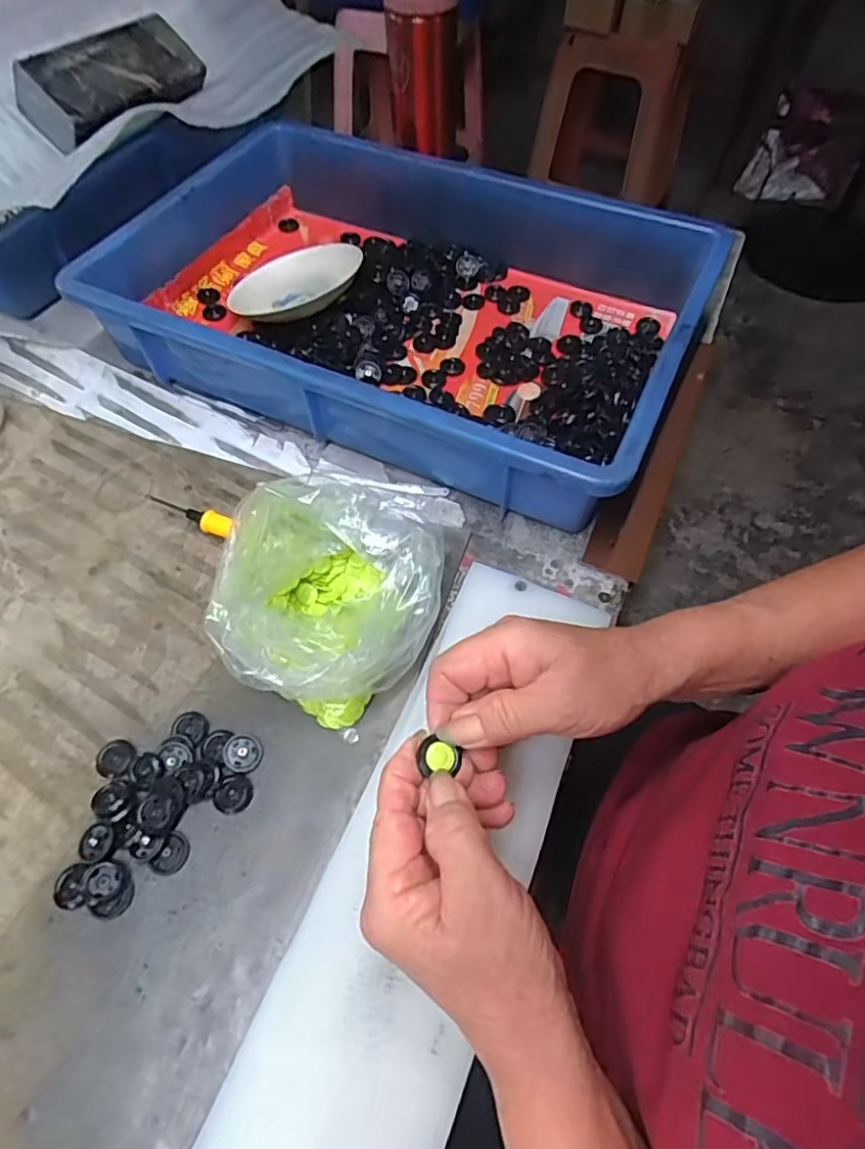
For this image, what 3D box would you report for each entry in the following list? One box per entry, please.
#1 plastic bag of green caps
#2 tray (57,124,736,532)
[{"bbox_3d":[-0.056,0.007,0.353,0.123,0.058,0.147,4,58,1],"label":"plastic bag of green caps"},{"bbox_3d":[-0.018,-0.224,0.482,0.424,0.077,0.305,22,60,12],"label":"tray"}]

